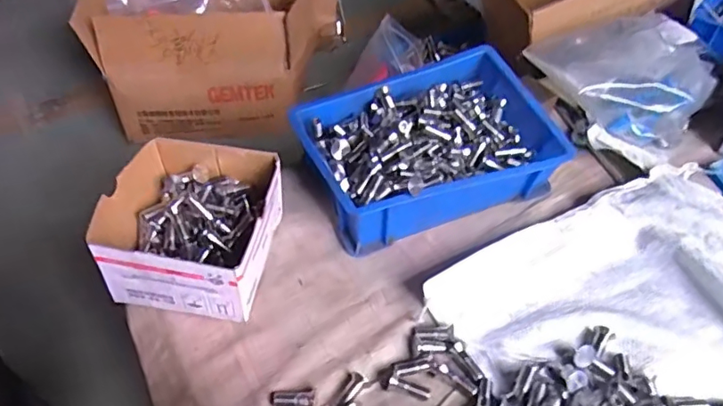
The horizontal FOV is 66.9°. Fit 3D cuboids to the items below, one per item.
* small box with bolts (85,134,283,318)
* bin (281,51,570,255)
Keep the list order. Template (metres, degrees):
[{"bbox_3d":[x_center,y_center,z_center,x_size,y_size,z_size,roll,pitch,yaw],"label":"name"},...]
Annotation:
[{"bbox_3d":[-0.159,0.020,0.519,0.145,0.082,0.145,7,47,5],"label":"small box with bolts"},{"bbox_3d":[0.075,-0.060,0.600,0.257,0.087,0.168,-15,49,-15],"label":"bin"}]

